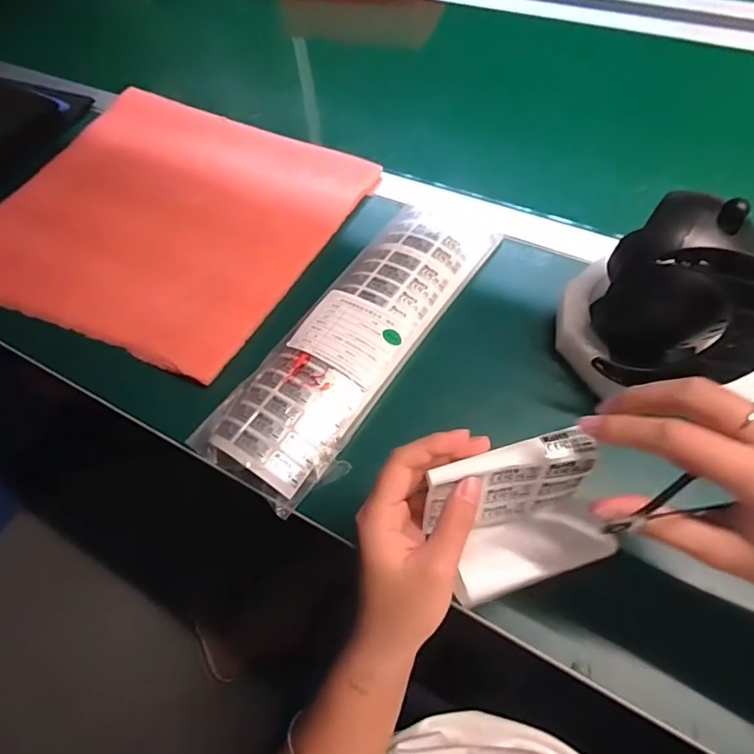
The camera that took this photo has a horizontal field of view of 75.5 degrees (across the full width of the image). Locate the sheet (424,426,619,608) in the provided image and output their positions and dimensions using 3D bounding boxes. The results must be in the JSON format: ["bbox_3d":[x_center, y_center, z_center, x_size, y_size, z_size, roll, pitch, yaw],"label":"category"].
[{"bbox_3d":[0.088,0.084,0.294,0.104,0.061,0.071,-18,62,-7],"label":"sheet"}]

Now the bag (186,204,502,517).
[{"bbox_3d":[-0.017,-0.043,0.458,0.118,0.028,0.334,31,67,18],"label":"bag"}]

